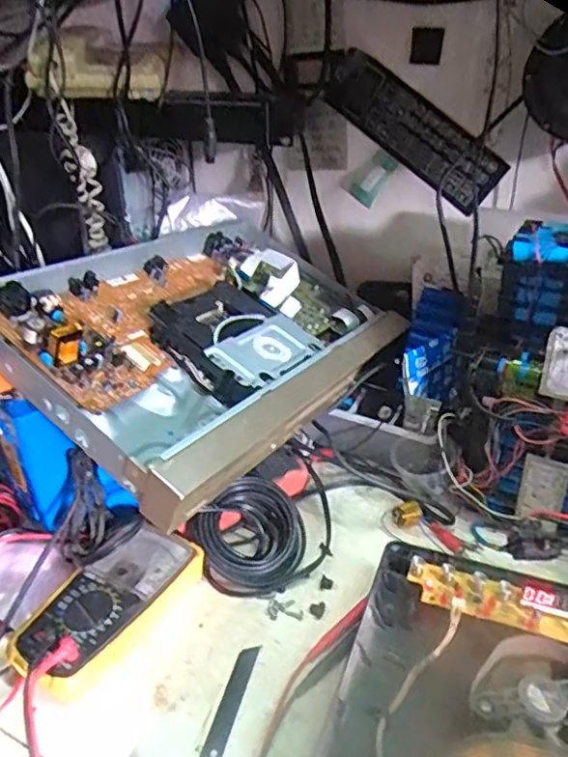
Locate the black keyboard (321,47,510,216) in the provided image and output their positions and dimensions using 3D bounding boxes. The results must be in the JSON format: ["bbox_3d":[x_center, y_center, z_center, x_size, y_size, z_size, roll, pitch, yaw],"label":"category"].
[{"bbox_3d":[0.152,-0.292,0.693,0.229,0.071,0.024,38,34,-2],"label":"black keyboard"}]

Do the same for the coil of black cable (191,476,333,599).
[{"bbox_3d":[-0.025,0.153,0.568,0.099,0.068,0.102,-2,29,1],"label":"coil of black cable"}]

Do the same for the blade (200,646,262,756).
[{"bbox_3d":[-0.041,0.252,0.457,0.016,0.004,0.099,6,30,15],"label":"blade"}]

